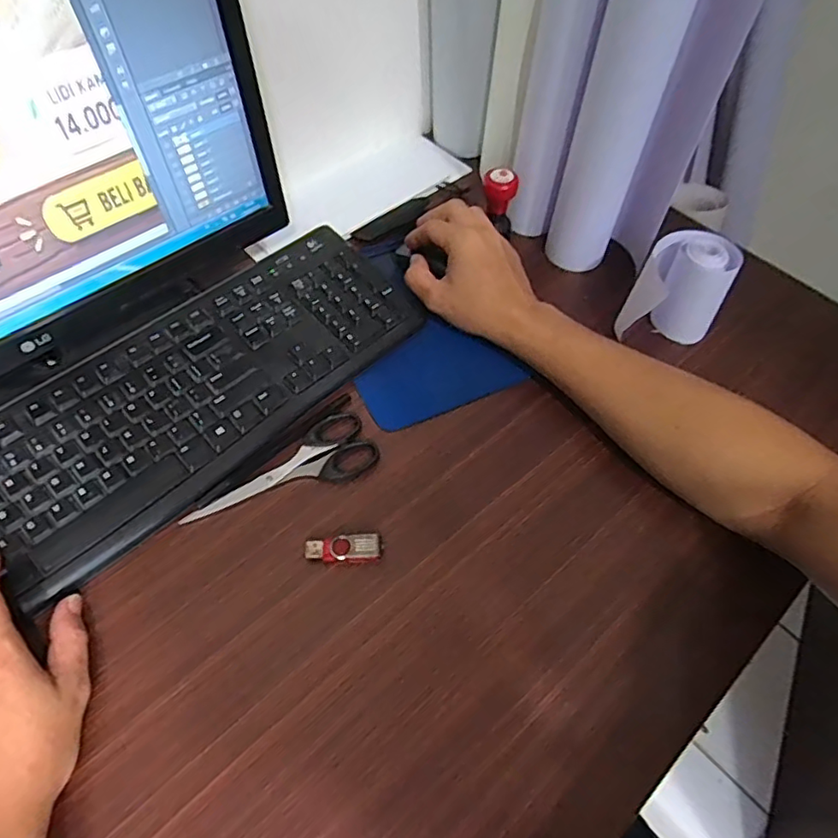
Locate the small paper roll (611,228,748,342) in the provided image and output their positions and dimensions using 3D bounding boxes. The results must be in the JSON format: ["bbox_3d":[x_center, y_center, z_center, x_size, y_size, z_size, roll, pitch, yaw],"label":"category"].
[{"bbox_3d":[0.232,-0.111,0.522,0.073,0.094,0.070,1,56,-1],"label":"small paper roll"}]

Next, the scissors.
[{"bbox_3d":[-0.105,0.044,0.451,0.149,0.006,0.054,-27,61,-19],"label":"scissors"}]

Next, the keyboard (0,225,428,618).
[{"bbox_3d":[-0.196,-0.015,0.471,0.431,0.030,0.154,-37,65,-23],"label":"keyboard"}]

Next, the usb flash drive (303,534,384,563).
[{"bbox_3d":[-0.054,0.094,0.418,0.053,0.012,0.018,-6,57,-6],"label":"usb flash drive"}]

